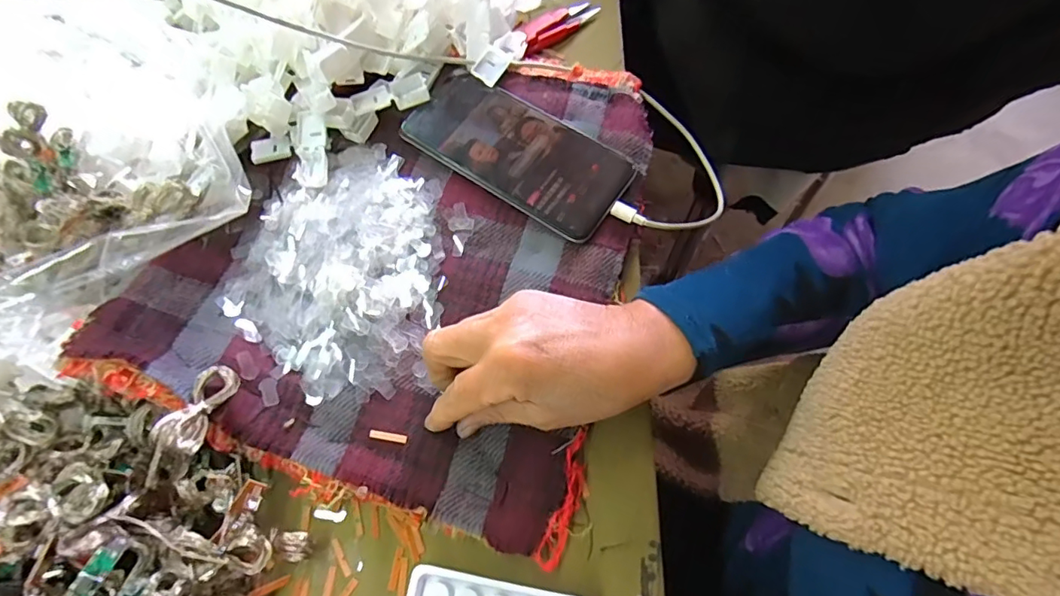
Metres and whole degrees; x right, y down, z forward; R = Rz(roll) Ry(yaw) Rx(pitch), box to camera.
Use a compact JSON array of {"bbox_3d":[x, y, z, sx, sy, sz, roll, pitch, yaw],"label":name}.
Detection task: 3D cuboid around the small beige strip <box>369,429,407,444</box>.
[{"bbox_3d":[-0.082,0.080,0.303,0.022,0.004,0.005,9,68,6],"label":"small beige strip"}]

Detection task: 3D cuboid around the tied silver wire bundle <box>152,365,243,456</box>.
[{"bbox_3d":[-0.177,0.059,0.281,0.022,0.016,0.048,12,50,7],"label":"tied silver wire bundle"}]

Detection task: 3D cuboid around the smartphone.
[{"bbox_3d":[-0.013,-0.107,0.371,0.166,0.009,0.073,33,73,15],"label":"smartphone"}]

